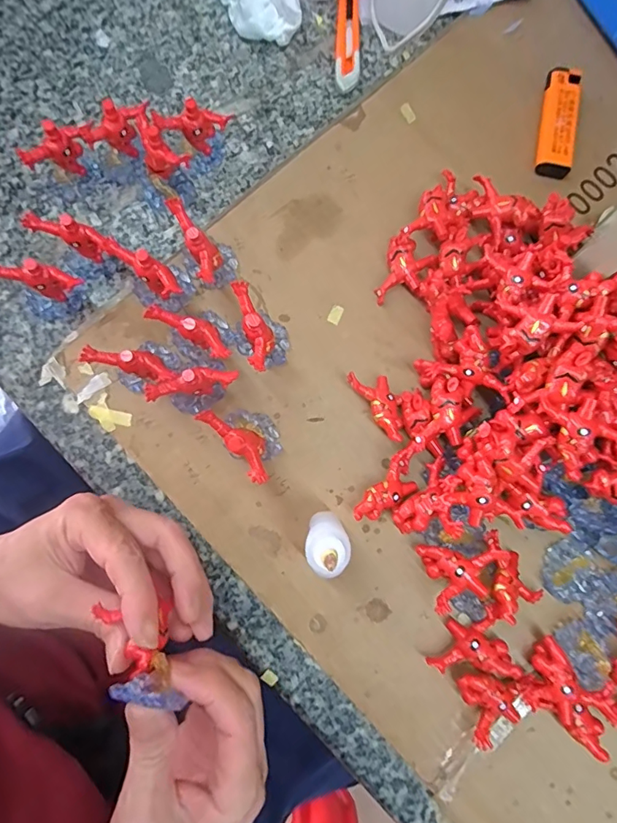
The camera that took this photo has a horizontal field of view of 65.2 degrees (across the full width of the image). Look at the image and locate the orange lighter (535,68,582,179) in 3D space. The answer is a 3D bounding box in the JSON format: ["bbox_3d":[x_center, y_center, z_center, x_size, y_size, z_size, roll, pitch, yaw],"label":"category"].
[{"bbox_3d":[0.179,-0.207,0.346,0.025,0.013,0.078,12,80,1],"label":"orange lighter"}]

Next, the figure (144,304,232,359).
[{"bbox_3d":[-0.067,-0.047,0.274,0.050,0.009,0.014,28,80,-12],"label":"figure"}]

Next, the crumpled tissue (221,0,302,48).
[{"bbox_3d":[-0.038,-0.308,0.355,0.059,0.029,0.069,-7,80,-2],"label":"crumpled tissue"}]

